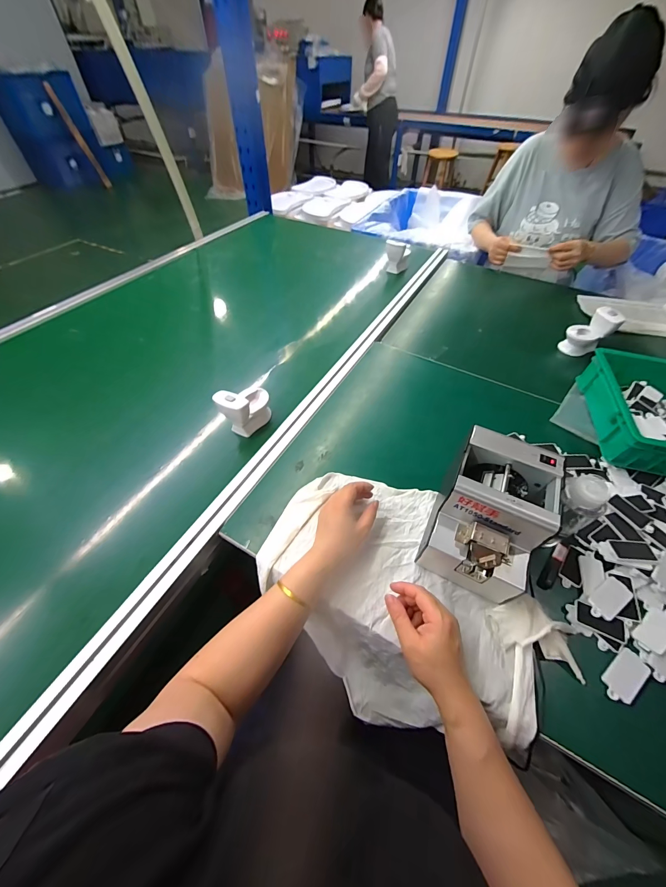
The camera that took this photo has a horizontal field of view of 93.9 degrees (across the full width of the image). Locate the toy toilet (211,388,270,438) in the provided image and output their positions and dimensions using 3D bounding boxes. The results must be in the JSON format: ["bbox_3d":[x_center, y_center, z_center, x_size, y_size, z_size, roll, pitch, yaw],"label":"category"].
[{"bbox_3d":[-0.171,-0.074,0.609,0.060,0.093,0.109,30,57,21],"label":"toy toilet"}]

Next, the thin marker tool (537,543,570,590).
[{"bbox_3d":[0.335,0.184,0.471,0.018,0.012,0.085,36,60,24],"label":"thin marker tool"}]

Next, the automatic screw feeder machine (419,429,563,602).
[{"bbox_3d":[0.220,0.101,0.446,0.122,0.145,0.172,21,55,15],"label":"automatic screw feeder machine"}]

